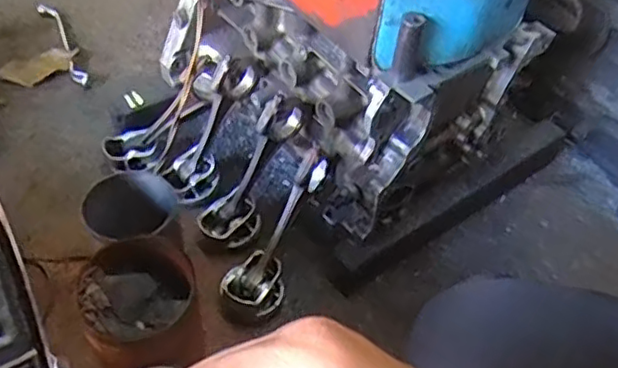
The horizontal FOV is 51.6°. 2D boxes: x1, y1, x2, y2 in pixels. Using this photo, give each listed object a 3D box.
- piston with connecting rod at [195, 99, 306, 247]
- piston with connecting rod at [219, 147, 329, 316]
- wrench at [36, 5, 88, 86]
[{"bbox_3d":[-0.065,-0.019,0.778,0.069,0.200,0.062,37,25,23],"label":"piston with connecting rod"},{"bbox_3d":[-0.031,0.057,0.746,0.063,0.060,0.207,27,91,17],"label":"piston with connecting rod"},{"bbox_3d":[-0.397,-0.230,1.036,0.028,0.009,0.215,-23,56,-22],"label":"wrench"}]

